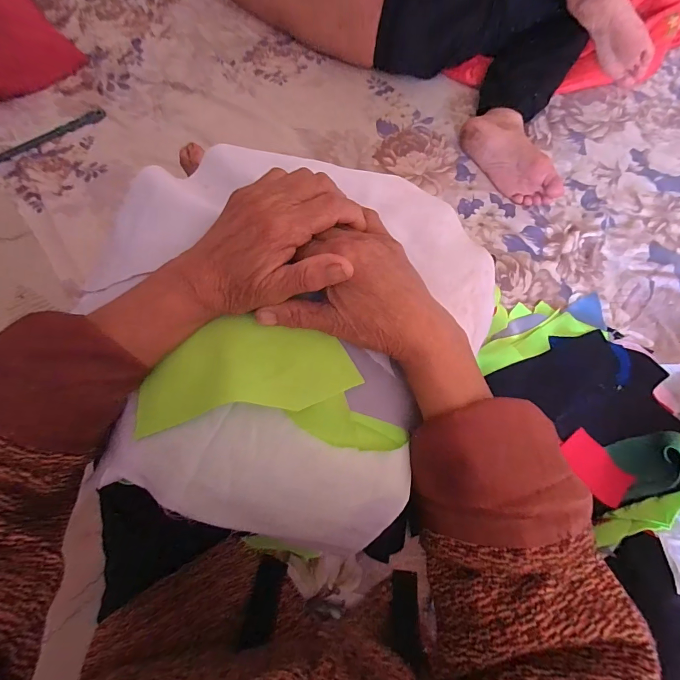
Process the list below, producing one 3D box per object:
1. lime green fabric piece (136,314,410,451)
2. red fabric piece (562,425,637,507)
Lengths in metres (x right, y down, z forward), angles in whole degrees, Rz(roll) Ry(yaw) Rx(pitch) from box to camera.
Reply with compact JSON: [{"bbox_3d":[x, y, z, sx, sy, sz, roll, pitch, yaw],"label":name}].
[{"bbox_3d":[-0.045,0.032,0.257,0.180,0.018,0.082,9,73,1],"label":"lime green fabric piece"},{"bbox_3d":[0.356,0.175,0.505,0.061,0.016,0.087,-40,73,-13],"label":"red fabric piece"}]

